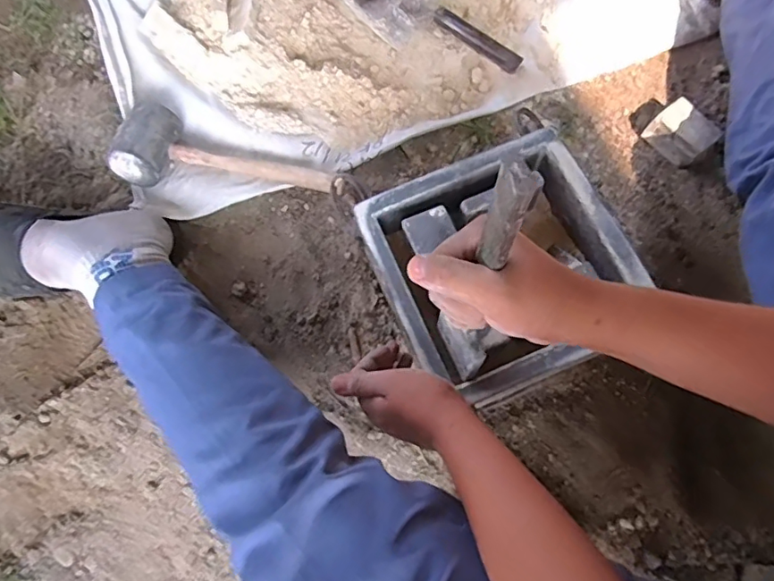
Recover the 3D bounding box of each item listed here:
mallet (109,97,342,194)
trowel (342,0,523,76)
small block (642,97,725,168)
[{"bbox_3d":[-0.192,-0.155,0.680,0.290,0.061,0.105,16,74,7],"label":"mallet"},{"bbox_3d":[0.061,-0.386,0.759,0.278,0.053,0.109,34,77,12],"label":"trowel"},{"bbox_3d":[0.386,-0.207,0.713,0.064,0.035,0.072,-39,73,-10],"label":"small block"}]

